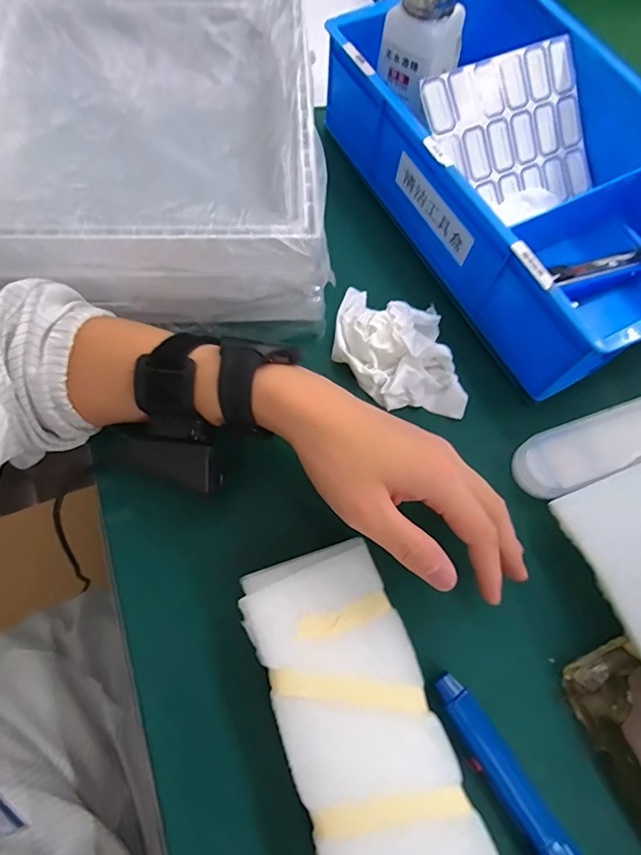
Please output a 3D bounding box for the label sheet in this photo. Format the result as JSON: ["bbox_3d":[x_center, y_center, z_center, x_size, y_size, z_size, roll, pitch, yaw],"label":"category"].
[{"bbox_3d":[0.167,-0.247,0.402,0.145,0.009,0.128,-26,108,-11],"label":"label sheet"}]

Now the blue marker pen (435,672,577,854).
[{"bbox_3d":[0.113,0.209,0.267,0.021,0.023,0.140,-29,73,-13],"label":"blue marker pen"}]

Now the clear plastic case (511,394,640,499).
[{"bbox_3d":[0.222,0.005,0.341,0.163,0.031,0.047,-17,71,-9],"label":"clear plastic case"}]

